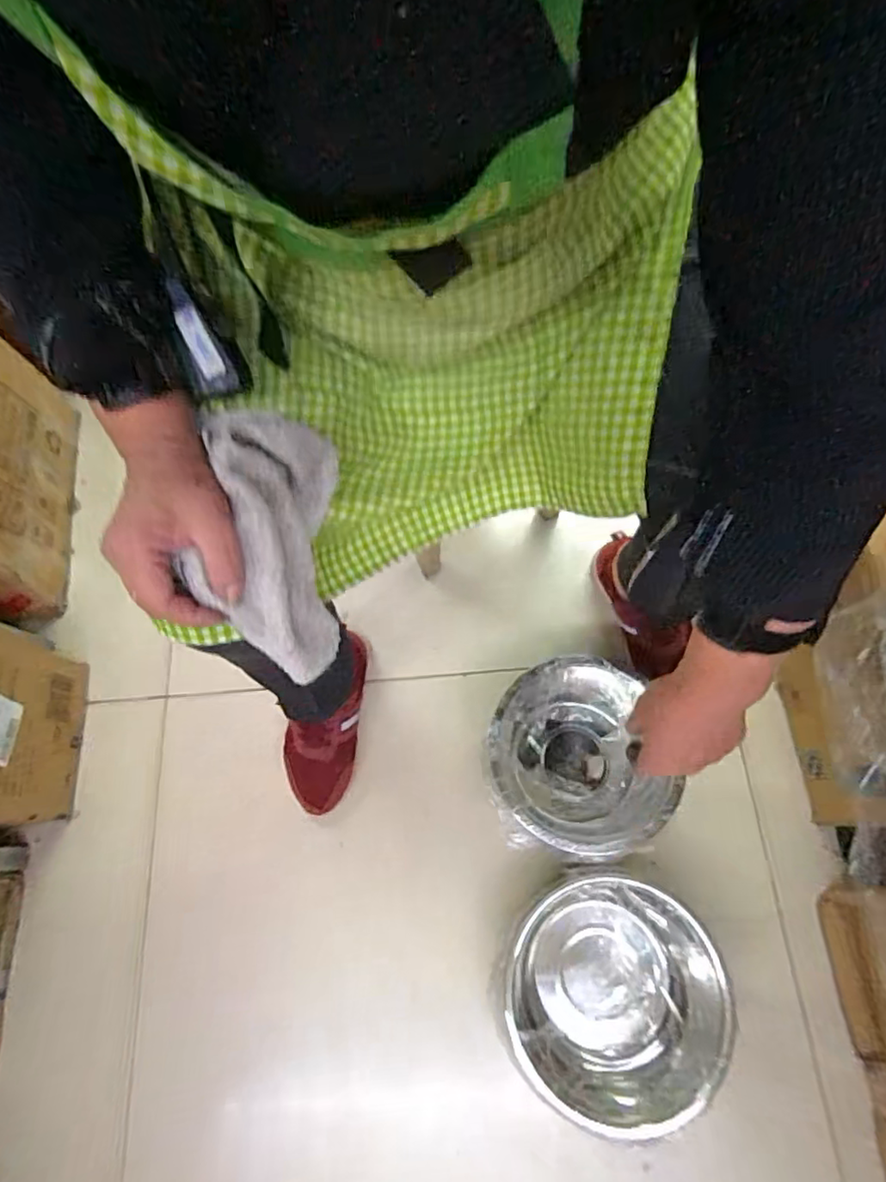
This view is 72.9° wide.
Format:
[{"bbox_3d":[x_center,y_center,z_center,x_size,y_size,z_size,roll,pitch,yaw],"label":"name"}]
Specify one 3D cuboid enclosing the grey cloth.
[{"bbox_3d":[-0.117,-0.033,0.410,0.078,0.150,0.155,5,71,5],"label":"grey cloth"}]

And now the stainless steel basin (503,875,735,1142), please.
[{"bbox_3d":[0.190,0.443,0.663,0.222,0.113,0.210,-1,70,3],"label":"stainless steel basin"}]

